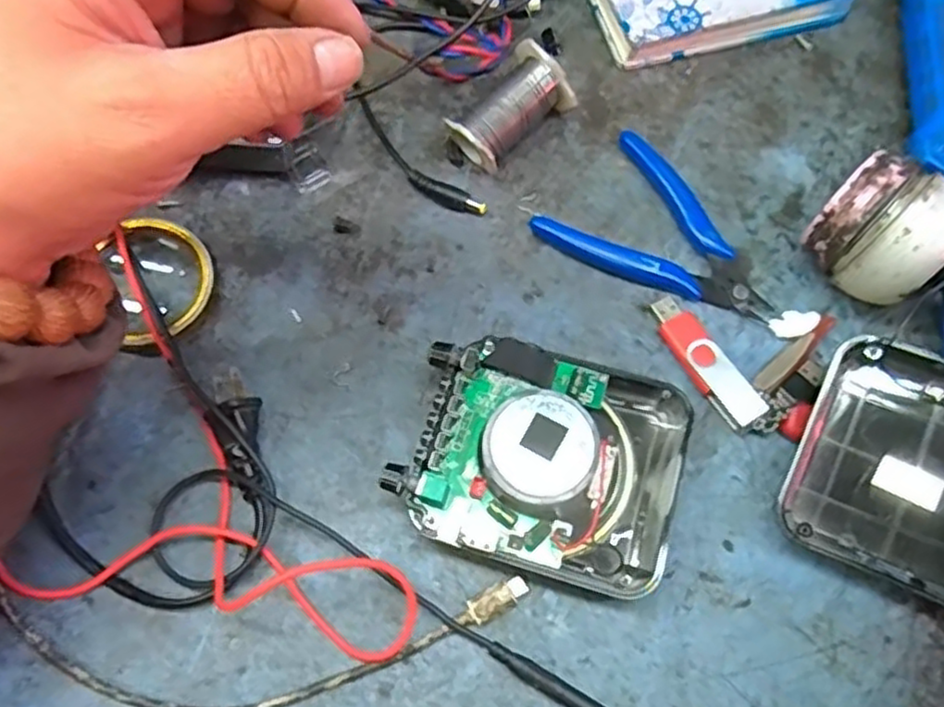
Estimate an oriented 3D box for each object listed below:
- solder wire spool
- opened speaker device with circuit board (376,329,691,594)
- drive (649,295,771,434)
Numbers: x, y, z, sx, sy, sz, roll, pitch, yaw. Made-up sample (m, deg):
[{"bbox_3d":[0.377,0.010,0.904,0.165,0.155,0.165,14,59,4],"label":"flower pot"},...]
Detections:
[{"bbox_3d":[0.021,-0.129,0.389,0.037,0.036,0.065,42,75,16],"label":"solder wire spool"},{"bbox_3d":[0.034,0.046,0.314,0.118,0.040,0.096,17,70,8],"label":"opened speaker device with circuit board"},{"bbox_3d":[0.111,0.004,0.343,0.022,0.010,0.074,-29,71,-9],"label":"drive"}]

